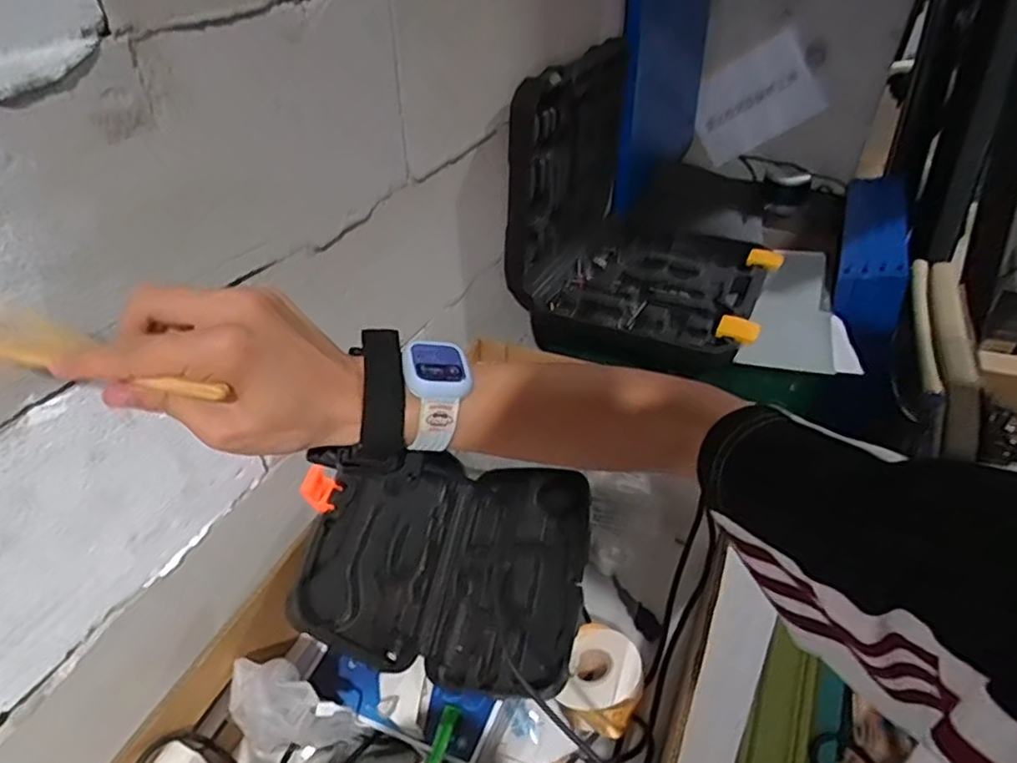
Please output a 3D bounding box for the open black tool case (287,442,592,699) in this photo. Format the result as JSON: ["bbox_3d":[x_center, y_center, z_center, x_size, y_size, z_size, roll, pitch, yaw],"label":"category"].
[{"bbox_3d":[-0.052,0.167,0.665,0.256,0.116,0.250,5,40,7],"label":"open black tool case"}]

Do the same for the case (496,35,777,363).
[{"bbox_3d":[0.255,-0.297,1.062,0.380,0.364,0.447,16,43,19],"label":"case"}]

